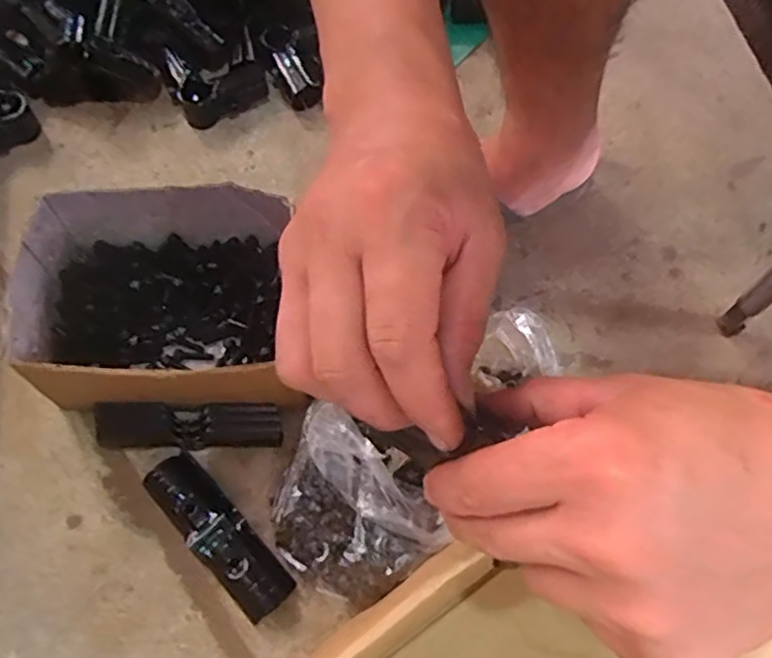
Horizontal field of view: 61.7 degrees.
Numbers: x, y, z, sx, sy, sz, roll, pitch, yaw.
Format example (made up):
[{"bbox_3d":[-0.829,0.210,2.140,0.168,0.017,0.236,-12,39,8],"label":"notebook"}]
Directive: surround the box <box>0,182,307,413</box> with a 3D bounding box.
[{"bbox_3d":[-0.160,-0.020,0.489,0.193,0.093,0.149,-2,66,-2],"label":"box"}]

